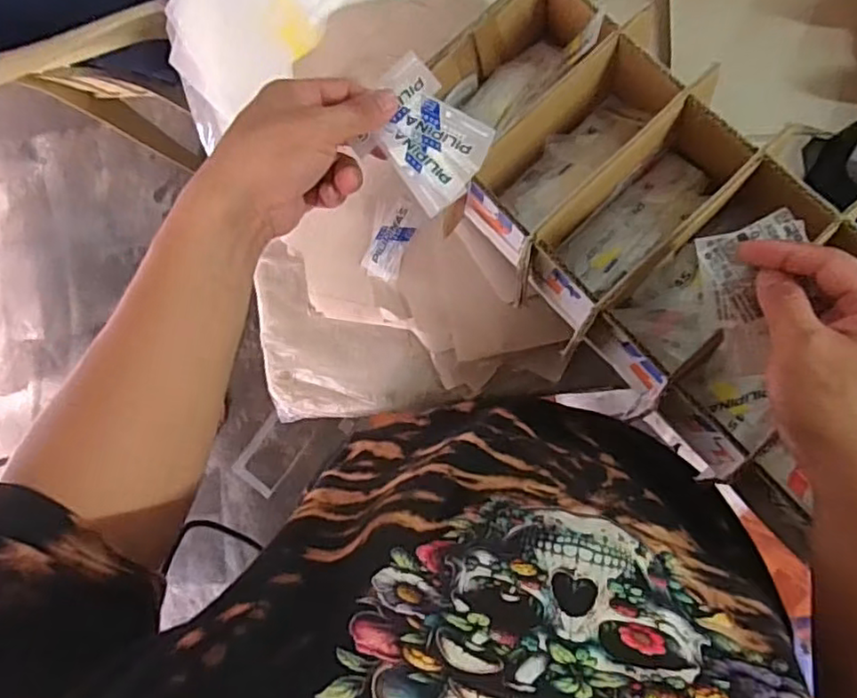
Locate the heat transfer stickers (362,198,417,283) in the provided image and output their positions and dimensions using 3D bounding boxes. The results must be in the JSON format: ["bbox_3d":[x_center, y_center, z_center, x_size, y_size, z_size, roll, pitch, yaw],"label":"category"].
[{"bbox_3d":[-0.033,-0.091,0.542,0.035,0.007,0.065,23,96,13],"label":"heat transfer stickers"}]

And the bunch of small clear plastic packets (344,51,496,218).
[{"bbox_3d":[-0.004,-0.134,0.405,0.079,0.014,0.066,40,96,5],"label":"bunch of small clear plastic packets"}]

